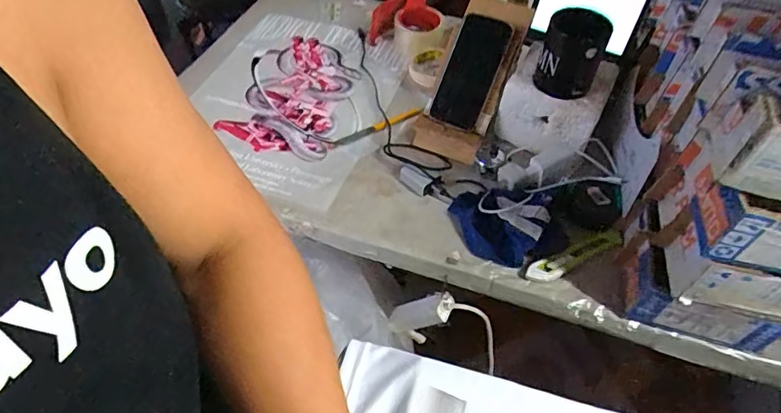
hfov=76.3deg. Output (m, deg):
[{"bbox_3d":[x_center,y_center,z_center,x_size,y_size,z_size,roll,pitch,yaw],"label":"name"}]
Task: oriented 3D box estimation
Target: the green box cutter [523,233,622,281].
[{"bbox_3d":[0.243,0.065,0.652,0.148,0.024,0.029,-22,55,-19],"label":"green box cutter"}]

